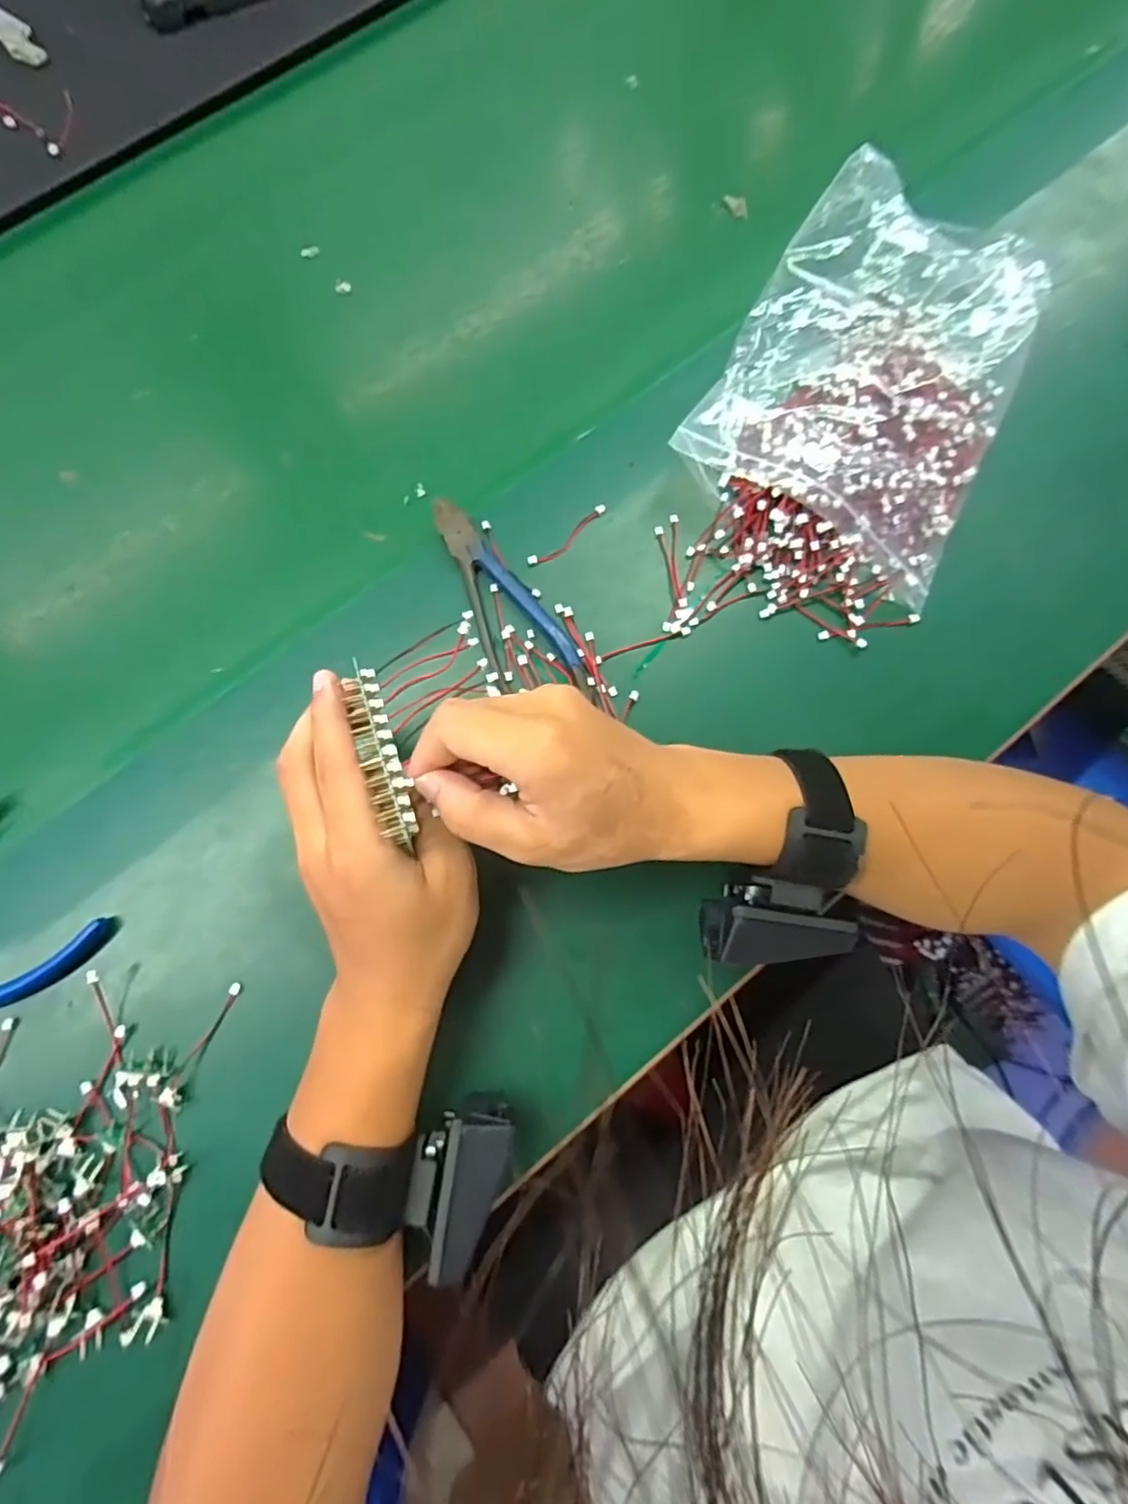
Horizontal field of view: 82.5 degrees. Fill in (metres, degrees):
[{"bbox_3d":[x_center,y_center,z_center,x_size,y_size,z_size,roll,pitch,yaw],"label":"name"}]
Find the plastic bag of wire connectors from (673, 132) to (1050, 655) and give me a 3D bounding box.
[{"bbox_3d":[0.171,-0.206,0.375,0.159,0.043,0.272,25,78,7],"label":"plastic bag of wire connectors"}]

